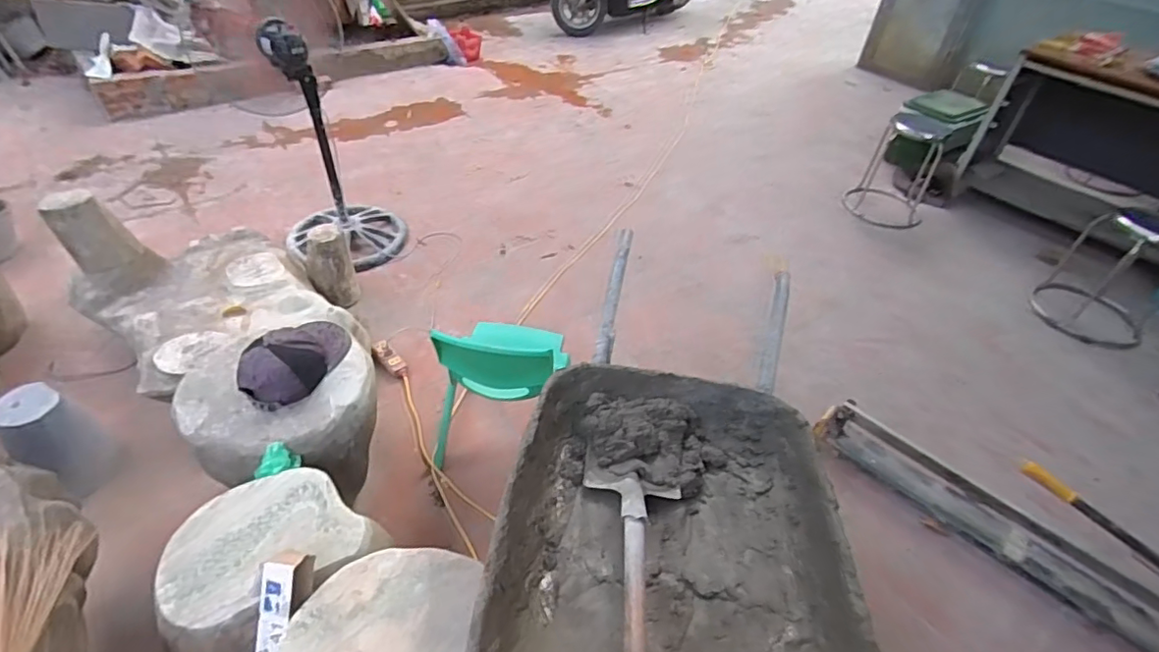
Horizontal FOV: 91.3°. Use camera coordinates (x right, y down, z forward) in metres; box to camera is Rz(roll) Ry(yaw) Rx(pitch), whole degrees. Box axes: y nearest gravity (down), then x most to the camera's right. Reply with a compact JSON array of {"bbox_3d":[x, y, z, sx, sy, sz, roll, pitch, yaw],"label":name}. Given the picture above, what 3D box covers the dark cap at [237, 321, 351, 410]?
[{"bbox_3d":[-0.633,0.061,1.284,0.157,0.118,0.262,23,45,19],"label":"dark cap"}]

